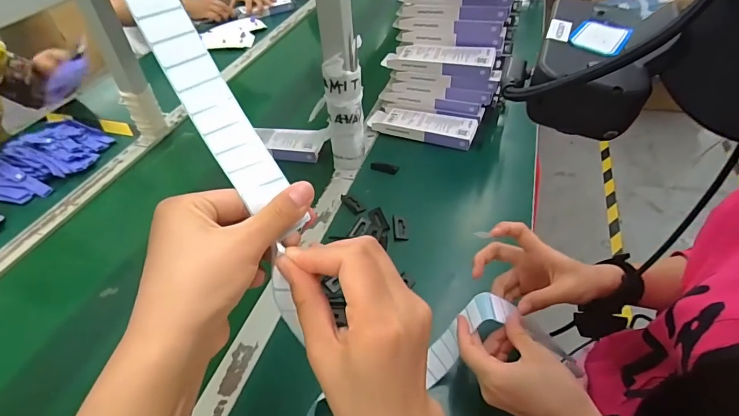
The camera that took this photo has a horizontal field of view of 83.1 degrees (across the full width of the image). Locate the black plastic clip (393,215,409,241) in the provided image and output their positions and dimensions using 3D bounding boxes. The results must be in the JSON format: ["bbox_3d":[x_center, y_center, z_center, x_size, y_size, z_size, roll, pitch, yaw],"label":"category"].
[{"bbox_3d":[0.047,0.030,0.635,0.021,0.007,0.046,-5,43,-1],"label":"black plastic clip"}]

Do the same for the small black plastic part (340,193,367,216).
[{"bbox_3d":[-0.030,-0.008,0.685,0.020,0.004,0.056,-27,48,-23],"label":"small black plastic part"}]

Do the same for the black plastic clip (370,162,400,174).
[{"bbox_3d":[0.026,-0.073,0.751,0.051,0.010,0.015,13,46,17],"label":"black plastic clip"}]

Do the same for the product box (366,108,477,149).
[{"bbox_3d":[0.103,-0.160,0.819,0.204,0.027,0.077,12,46,16],"label":"product box"}]

